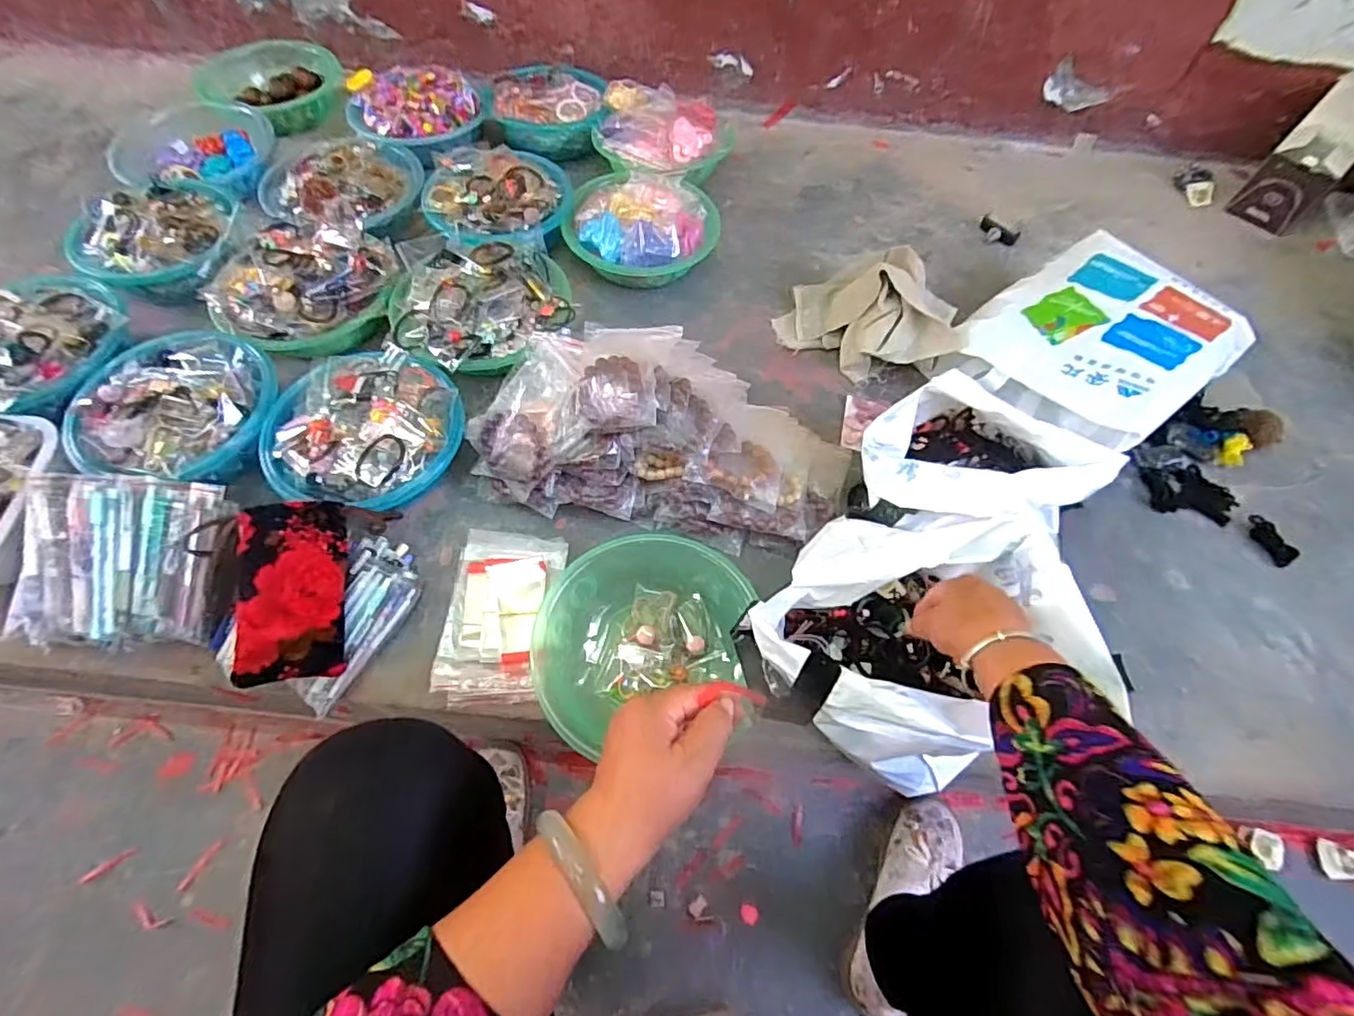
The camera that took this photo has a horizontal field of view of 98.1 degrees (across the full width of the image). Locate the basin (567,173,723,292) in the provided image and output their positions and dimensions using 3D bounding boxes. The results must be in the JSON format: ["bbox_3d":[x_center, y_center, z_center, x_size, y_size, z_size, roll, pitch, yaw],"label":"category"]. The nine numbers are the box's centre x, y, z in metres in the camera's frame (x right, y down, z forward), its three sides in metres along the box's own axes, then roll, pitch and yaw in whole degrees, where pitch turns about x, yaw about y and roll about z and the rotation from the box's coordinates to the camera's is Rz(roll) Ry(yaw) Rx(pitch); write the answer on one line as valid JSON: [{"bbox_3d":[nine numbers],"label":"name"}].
[{"bbox_3d":[-0.052,-0.427,0.913,0.226,0.101,0.193,10,61,3],"label":"basin"}]

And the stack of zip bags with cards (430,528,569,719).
[{"bbox_3d":[-0.199,0.116,0.651,0.118,0.028,0.203,4,61,-1],"label":"stack of zip bags with cards"}]

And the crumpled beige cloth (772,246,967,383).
[{"bbox_3d":[0.277,-0.292,0.861,0.244,0.099,0.190,8,61,1],"label":"crumpled beige cloth"}]

